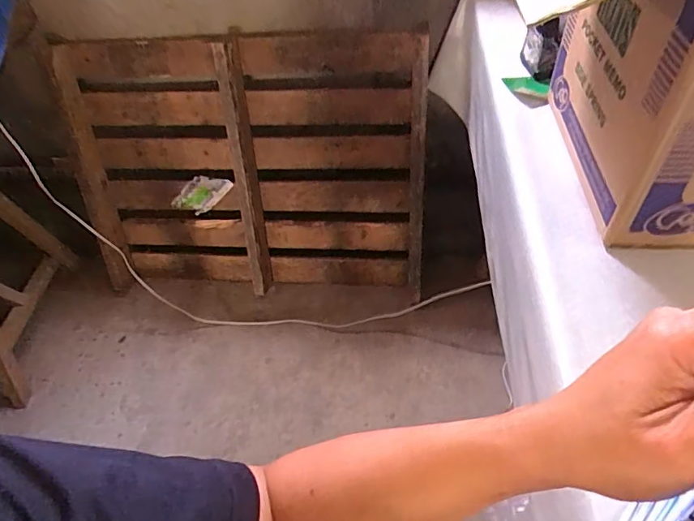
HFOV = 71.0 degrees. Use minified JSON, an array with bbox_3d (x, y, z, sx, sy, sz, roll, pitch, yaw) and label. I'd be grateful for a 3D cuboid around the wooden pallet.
[{"bbox_3d":[-0.303,-0.234,1.394,1.022,0.735,0.112,1,30,7],"label":"wooden pallet"}]

